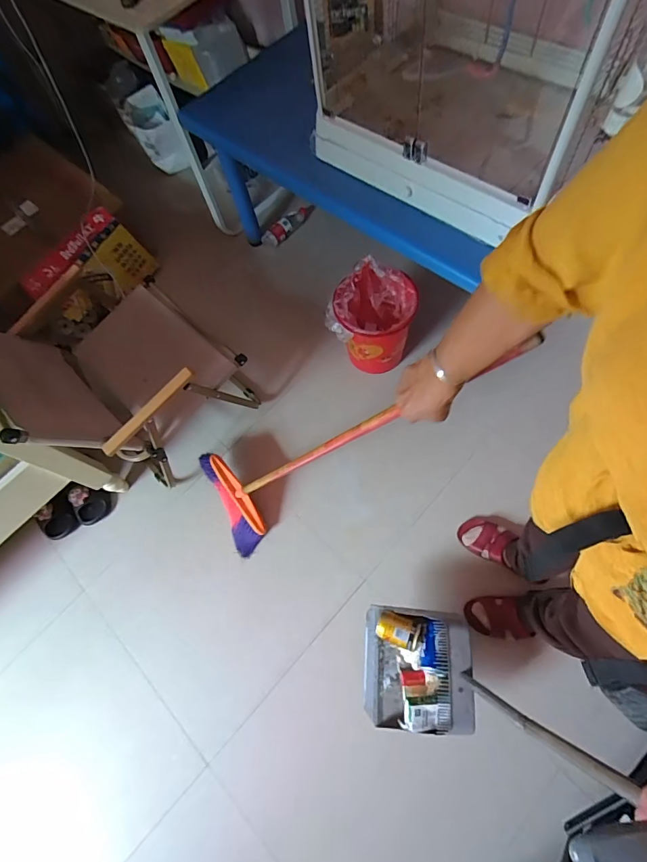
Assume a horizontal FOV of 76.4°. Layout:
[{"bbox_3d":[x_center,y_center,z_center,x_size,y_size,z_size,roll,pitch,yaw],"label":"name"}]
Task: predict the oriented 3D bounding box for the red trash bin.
[{"bbox_3d":[0.157,-0.353,1.337,0.262,0.319,0.226,9,67,11],"label":"red trash bin"}]

